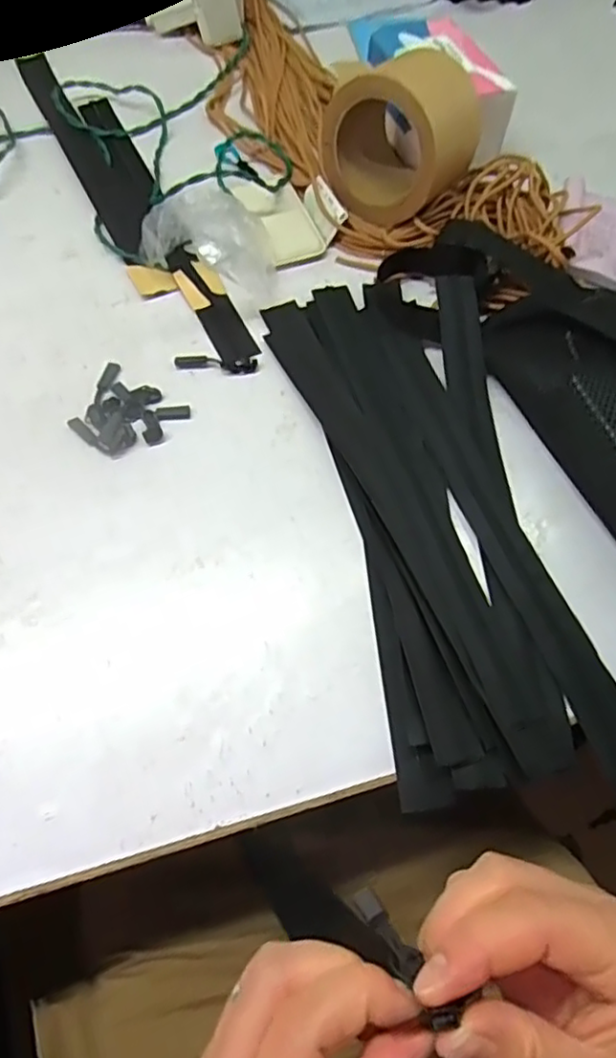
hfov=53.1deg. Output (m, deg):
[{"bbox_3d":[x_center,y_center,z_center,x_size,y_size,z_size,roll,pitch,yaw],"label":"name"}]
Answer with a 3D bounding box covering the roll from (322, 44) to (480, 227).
[{"bbox_3d":[0.074,-0.307,0.487,0.104,0.109,0.089,38,68,14],"label":"roll"}]

